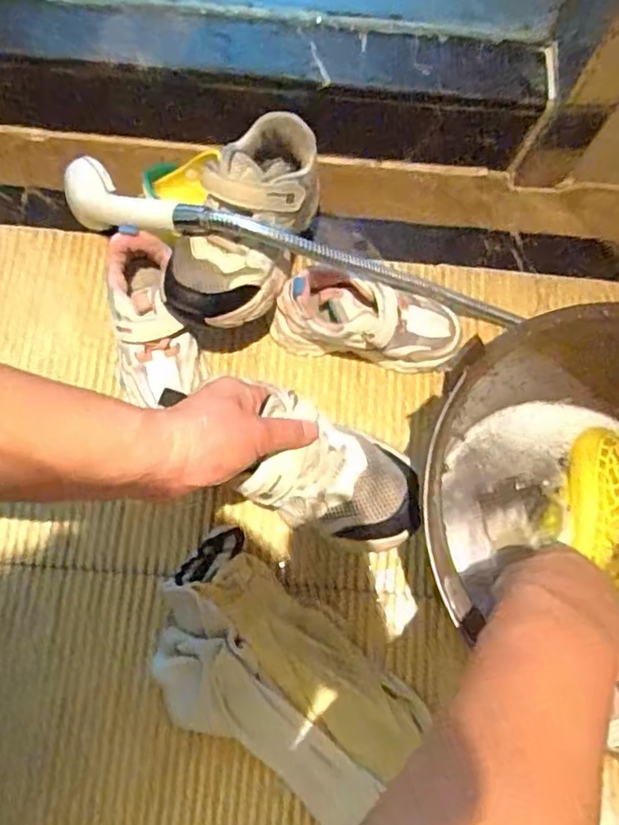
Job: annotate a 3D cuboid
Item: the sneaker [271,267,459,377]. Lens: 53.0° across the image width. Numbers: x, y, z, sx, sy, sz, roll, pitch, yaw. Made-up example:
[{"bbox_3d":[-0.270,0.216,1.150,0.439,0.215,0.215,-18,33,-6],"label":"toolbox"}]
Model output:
[{"bbox_3d":[0.042,-0.082,0.553,0.149,0.083,0.062,7,75,0],"label":"sneaker"}]

